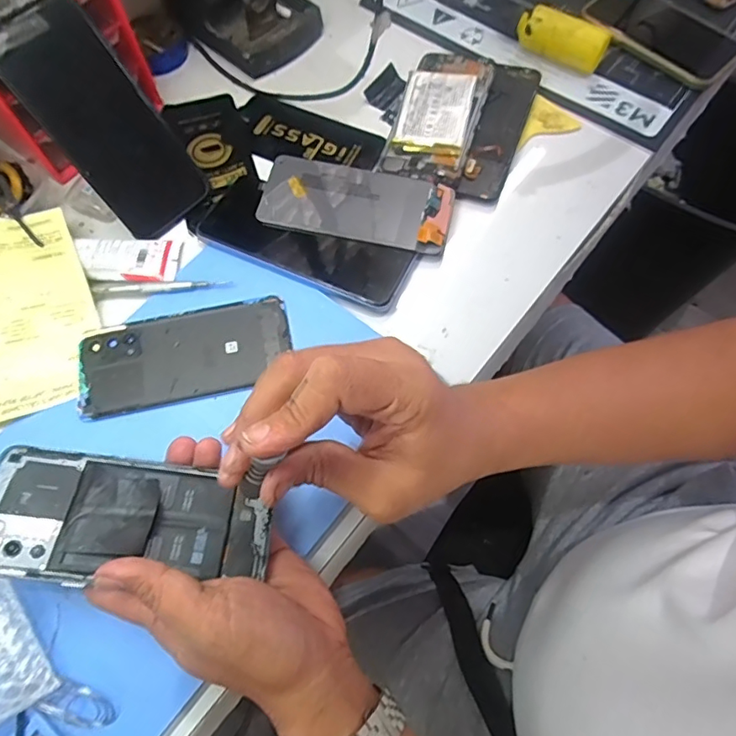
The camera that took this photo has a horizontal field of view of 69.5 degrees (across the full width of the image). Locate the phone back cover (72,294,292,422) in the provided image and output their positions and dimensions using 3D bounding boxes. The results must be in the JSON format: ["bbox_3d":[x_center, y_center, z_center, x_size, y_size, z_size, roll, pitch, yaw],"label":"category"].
[{"bbox_3d":[-0.135,-0.009,0.392,0.152,0.004,0.069,-12,67,-4],"label":"phone back cover"}]

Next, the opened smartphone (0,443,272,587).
[{"bbox_3d":[-0.135,0.083,0.298,0.156,0.010,0.070,9,54,-8],"label":"opened smartphone"}]

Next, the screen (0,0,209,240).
[{"bbox_3d":[-0.198,-0.185,0.406,0.077,0.160,0.011,-45,35,-16],"label":"screen"}]

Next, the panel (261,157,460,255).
[{"bbox_3d":[-0.010,-0.137,0.438,0.156,0.009,0.074,13,66,6],"label":"panel"}]

